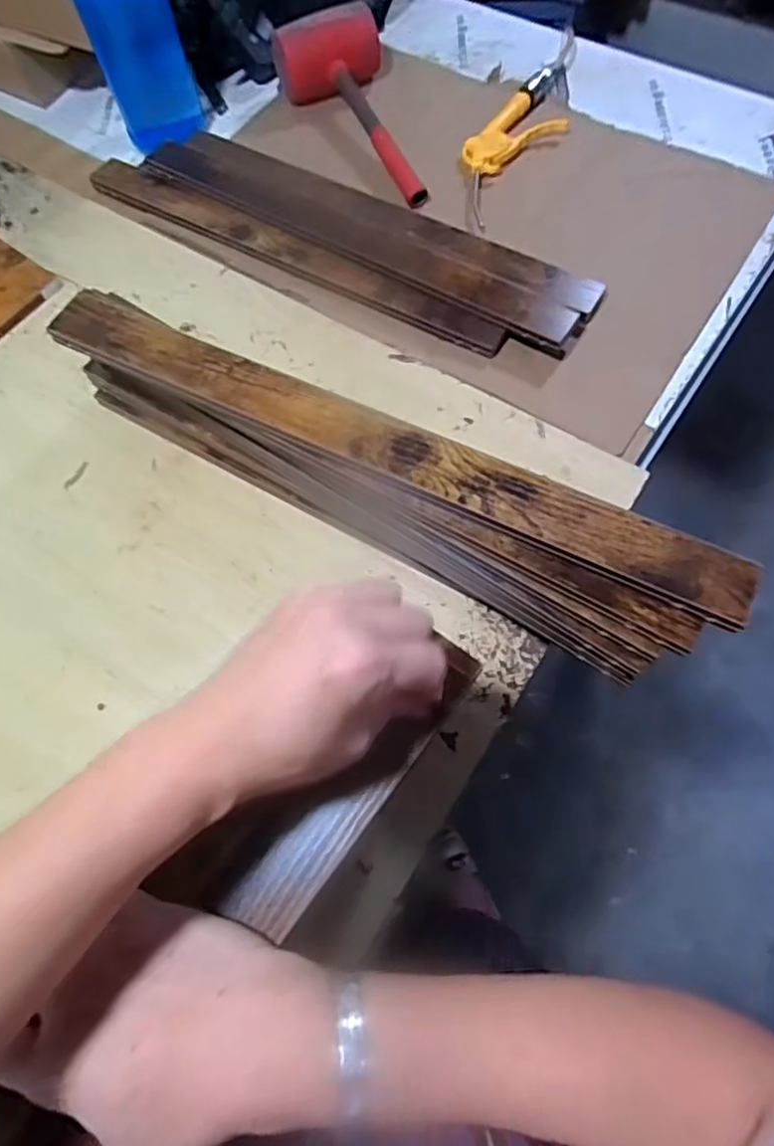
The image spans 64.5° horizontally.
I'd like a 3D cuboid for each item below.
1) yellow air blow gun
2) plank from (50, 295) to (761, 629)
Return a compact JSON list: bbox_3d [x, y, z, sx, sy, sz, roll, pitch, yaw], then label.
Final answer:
[{"bbox_3d":[0.158,-0.529,0.746,0.081,0.025,0.261,35,74,14],"label":"yellow air blow gun"},{"bbox_3d":[-0.015,-0.101,0.444,0.542,0.009,0.054,24,73,13],"label":"plank"}]

